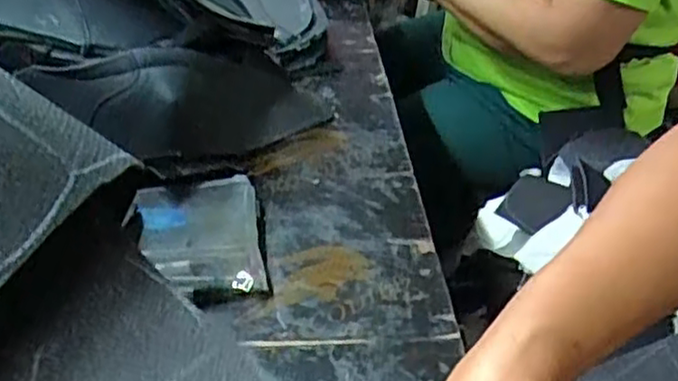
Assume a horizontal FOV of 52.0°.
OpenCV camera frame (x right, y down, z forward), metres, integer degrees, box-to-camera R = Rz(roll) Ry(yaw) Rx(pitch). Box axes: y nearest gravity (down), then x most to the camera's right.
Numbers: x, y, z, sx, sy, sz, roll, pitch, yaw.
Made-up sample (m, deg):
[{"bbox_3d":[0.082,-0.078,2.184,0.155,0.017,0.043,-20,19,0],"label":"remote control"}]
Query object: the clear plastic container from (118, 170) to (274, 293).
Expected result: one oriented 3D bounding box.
[{"bbox_3d":[-0.107,0.033,0.523,0.091,0.018,0.119,-5,37,-10],"label":"clear plastic container"}]

